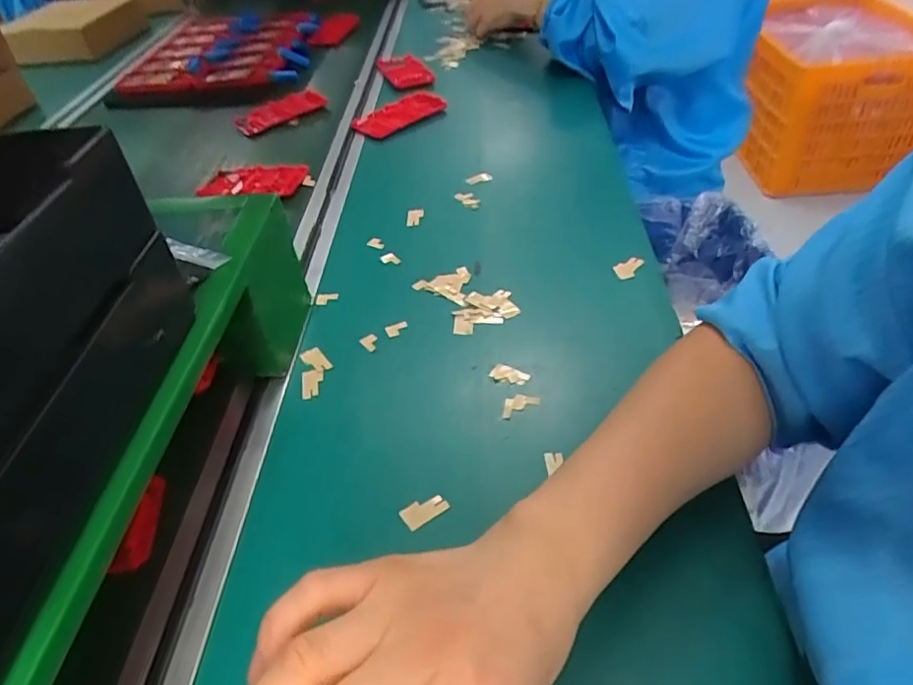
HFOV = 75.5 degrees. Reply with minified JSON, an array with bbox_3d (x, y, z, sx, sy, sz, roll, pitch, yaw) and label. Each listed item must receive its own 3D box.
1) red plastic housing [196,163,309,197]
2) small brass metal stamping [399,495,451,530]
[{"bbox_3d":[-0.243,-0.190,0.689,0.132,0.013,0.046,1,44,8],"label":"red plastic housing"},{"bbox_3d":[-0.020,0.103,0.364,0.028,0.005,0.016,-29,57,-24],"label":"small brass metal stamping"}]

